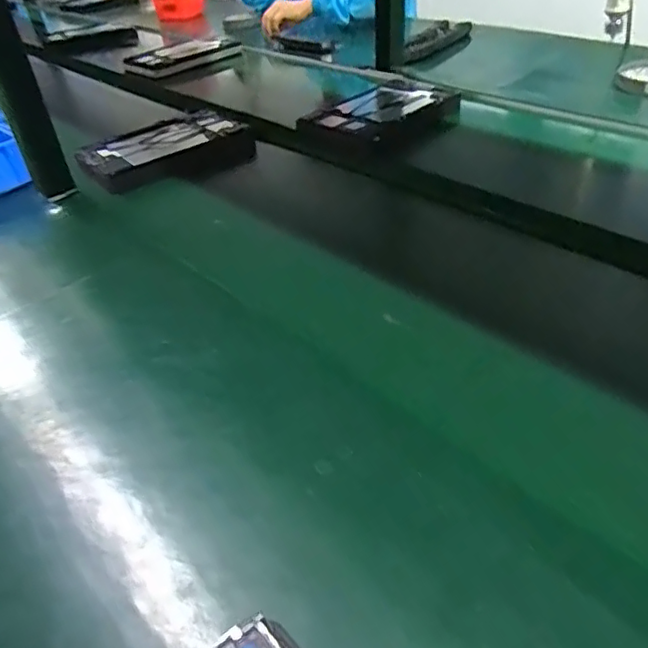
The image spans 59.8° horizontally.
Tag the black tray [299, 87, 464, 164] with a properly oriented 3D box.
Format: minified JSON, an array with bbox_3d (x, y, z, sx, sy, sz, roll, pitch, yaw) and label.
[{"bbox_3d":[0.085,-0.350,0.940,0.193,0.030,0.224,23,48,33],"label":"black tray"}]

